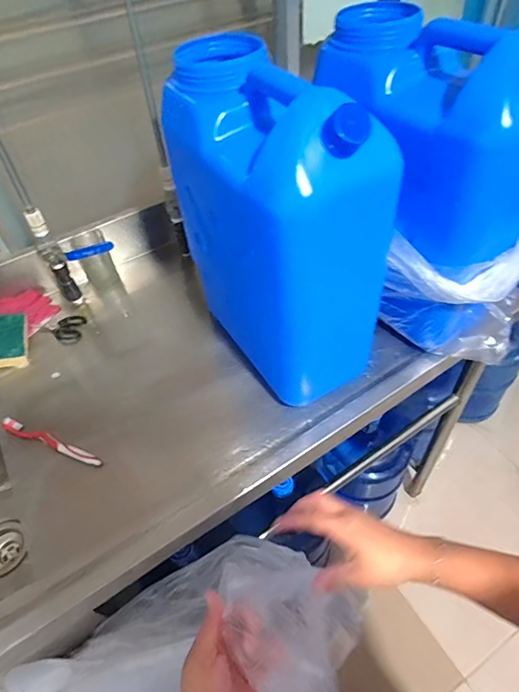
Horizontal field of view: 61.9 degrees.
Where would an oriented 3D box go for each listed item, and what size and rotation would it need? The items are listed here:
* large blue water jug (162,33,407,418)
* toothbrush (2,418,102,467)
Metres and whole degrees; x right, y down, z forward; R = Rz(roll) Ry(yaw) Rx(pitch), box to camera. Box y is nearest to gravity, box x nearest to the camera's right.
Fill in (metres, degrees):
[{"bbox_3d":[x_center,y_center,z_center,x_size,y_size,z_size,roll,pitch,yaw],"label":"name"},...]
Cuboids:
[{"bbox_3d":[0.027,-0.148,0.599,0.175,0.398,0.279,-33,53,-22],"label":"large blue water jug"},{"bbox_3d":[-0.322,0.149,0.666,0.179,0.021,0.019,15,51,18],"label":"toothbrush"}]

